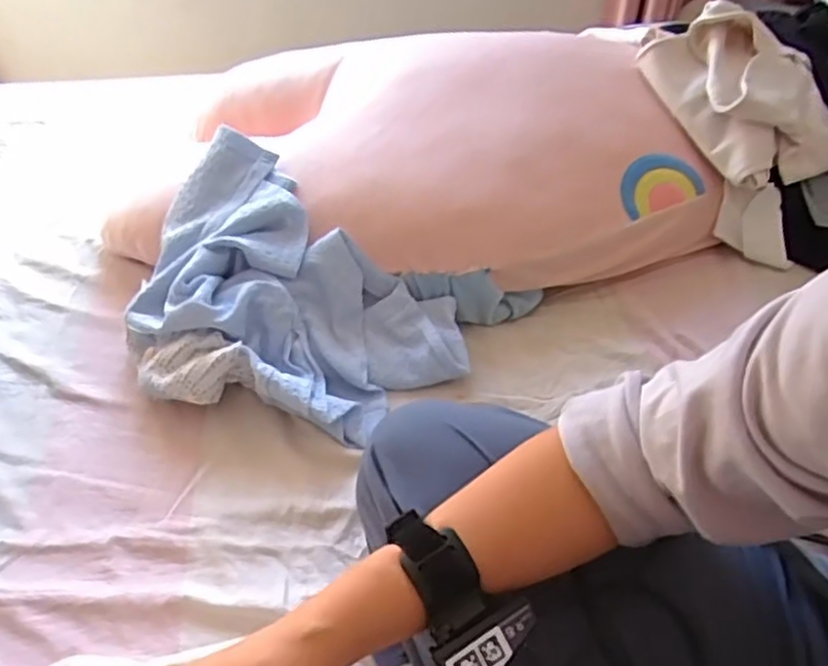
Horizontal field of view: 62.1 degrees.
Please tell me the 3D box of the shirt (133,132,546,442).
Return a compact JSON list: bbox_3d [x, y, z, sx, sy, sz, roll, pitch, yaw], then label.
[{"bbox_3d":[-0.108,-0.038,0.692,0.367,0.126,0.286,20,48,21],"label":"shirt"}]

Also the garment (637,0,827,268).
[{"bbox_3d":[0.391,-0.238,0.802,0.171,0.193,0.238,-19,46,-16],"label":"garment"}]

